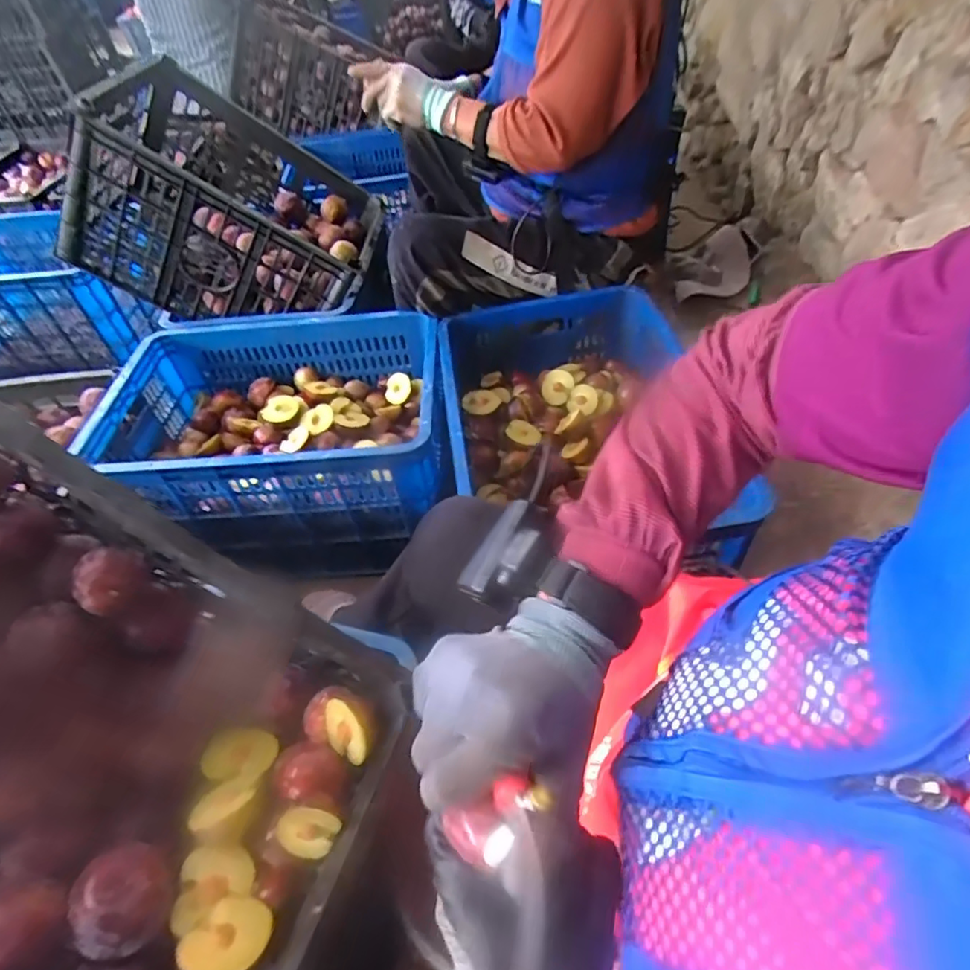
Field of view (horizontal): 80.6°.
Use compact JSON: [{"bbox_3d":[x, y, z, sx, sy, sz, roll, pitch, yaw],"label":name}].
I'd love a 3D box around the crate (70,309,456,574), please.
[{"bbox_3d":[-0.363,-0.091,1.041,0.579,0.265,0.409,-7,49,-4],"label":"crate"}]

